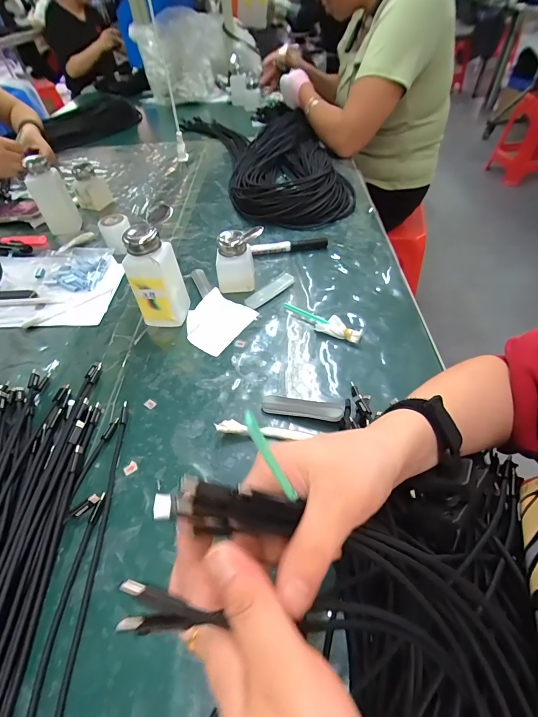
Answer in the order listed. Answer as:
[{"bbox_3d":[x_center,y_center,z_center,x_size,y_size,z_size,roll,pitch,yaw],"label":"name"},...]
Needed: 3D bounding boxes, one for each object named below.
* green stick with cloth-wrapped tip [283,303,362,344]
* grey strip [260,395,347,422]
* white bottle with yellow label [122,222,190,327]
[{"bbox_3d":[0.066,-0.050,0.442,0.116,0.015,0.030,22,54,23],"label":"green stick with cloth-wrapped tip"},{"bbox_3d":[0.034,0.051,0.355,0.085,0.005,0.020,4,51,17],"label":"grey strip"},{"bbox_3d":[-0.140,-0.100,0.430,0.051,0.125,0.053,3,49,8],"label":"white bottle with yellow label"}]

